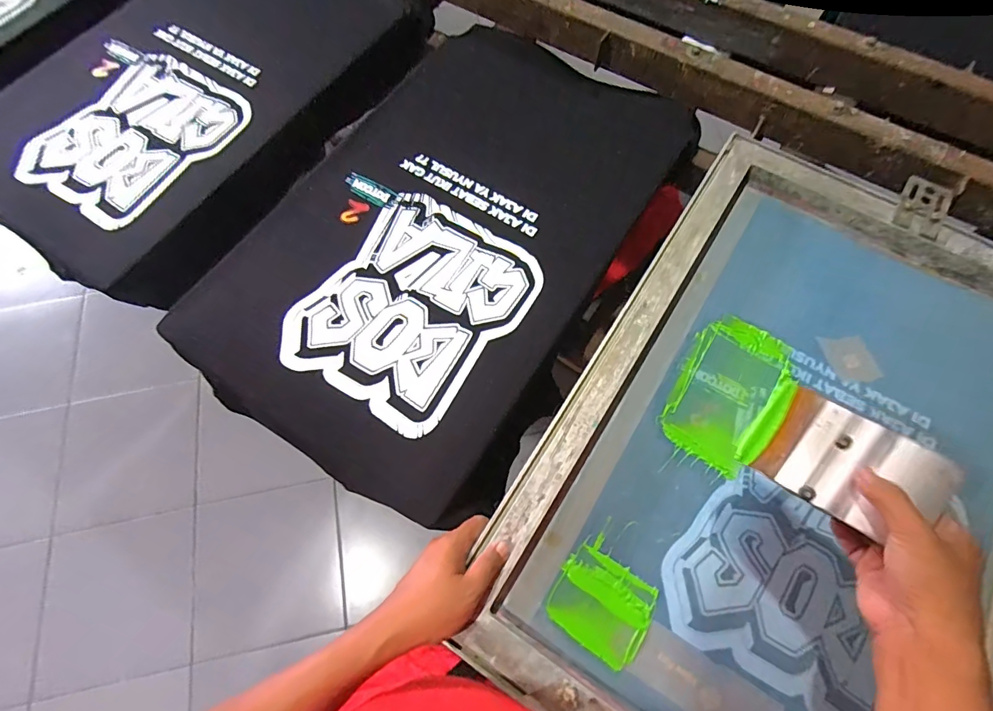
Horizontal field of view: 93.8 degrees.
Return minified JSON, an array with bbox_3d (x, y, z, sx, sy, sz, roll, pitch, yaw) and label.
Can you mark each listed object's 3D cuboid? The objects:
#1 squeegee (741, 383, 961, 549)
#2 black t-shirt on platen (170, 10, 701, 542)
[{"bbox_3d":[0.274,0.085,0.374,0.128,0.028,0.079,30,88,34],"label":"squeegee"},{"bbox_3d":[-0.061,-0.154,0.590,0.417,0.044,0.620,27,73,12],"label":"black t-shirt on platen"}]

